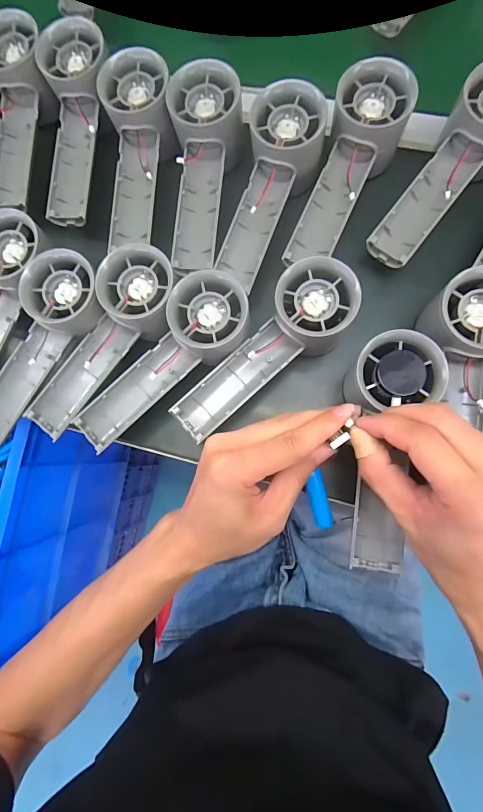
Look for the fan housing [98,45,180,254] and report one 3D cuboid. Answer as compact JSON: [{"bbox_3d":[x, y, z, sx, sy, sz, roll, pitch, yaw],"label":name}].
[{"bbox_3d":[-0.084,-0.205,0.307,0.057,0.034,0.144,5,97,6],"label":"fan housing"}]

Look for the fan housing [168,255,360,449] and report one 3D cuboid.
[{"bbox_3d":[0.020,-0.035,0.268,0.059,0.029,0.156,41,88,9],"label":"fan housing"}]

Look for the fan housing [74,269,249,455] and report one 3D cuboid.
[{"bbox_3d":[-0.059,-0.030,0.284,0.158,0.034,0.057,-44,81,11],"label":"fan housing"}]

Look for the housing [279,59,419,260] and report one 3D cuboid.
[{"bbox_3d":[0.079,-0.179,0.296,0.055,0.048,0.154,27,98,8],"label":"housing"}]

